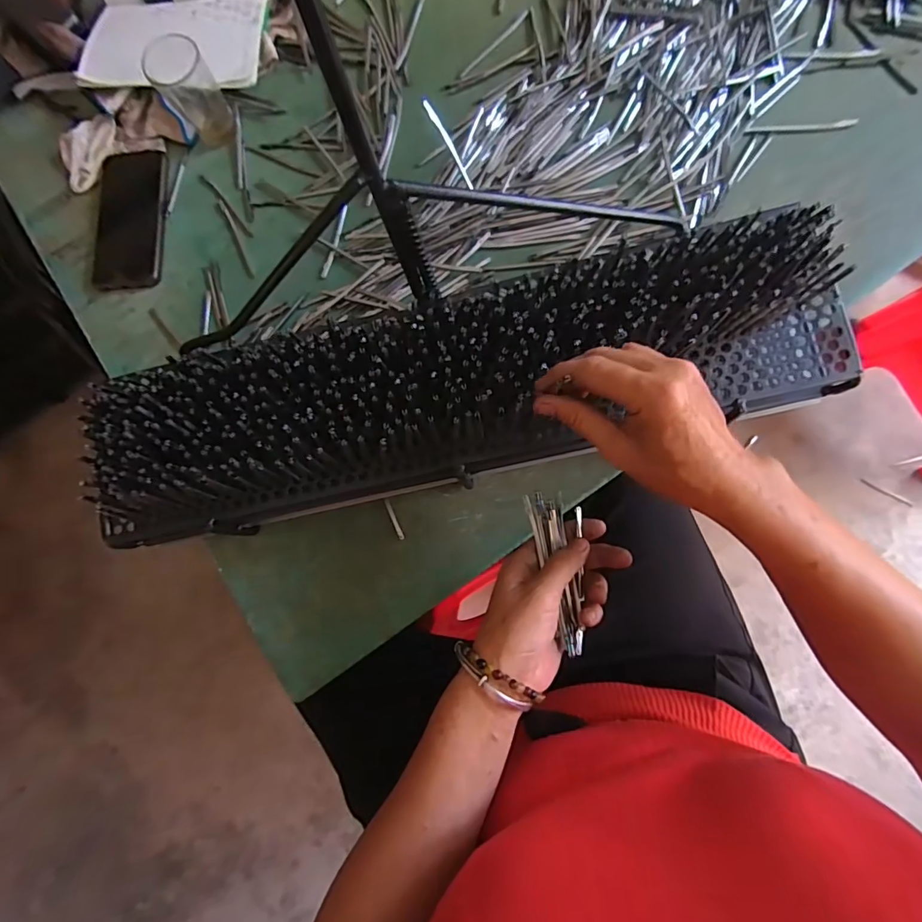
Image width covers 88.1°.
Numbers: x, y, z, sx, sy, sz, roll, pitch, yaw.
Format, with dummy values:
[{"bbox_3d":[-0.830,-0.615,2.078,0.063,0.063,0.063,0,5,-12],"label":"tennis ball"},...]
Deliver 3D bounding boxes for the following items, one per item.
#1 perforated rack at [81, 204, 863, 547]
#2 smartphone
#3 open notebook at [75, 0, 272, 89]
[{"bbox_3d":[-0.004,-0.054,0.372,0.571,0.071,0.139,-14,81,3],"label":"perforated rack"},{"bbox_3d":[-0.365,-0.266,0.527,0.077,0.007,0.159,0,82,6],"label":"smartphone"},{"bbox_3d":[-0.322,-0.487,0.540,0.199,0.033,0.183,1,82,6],"label":"open notebook"}]

